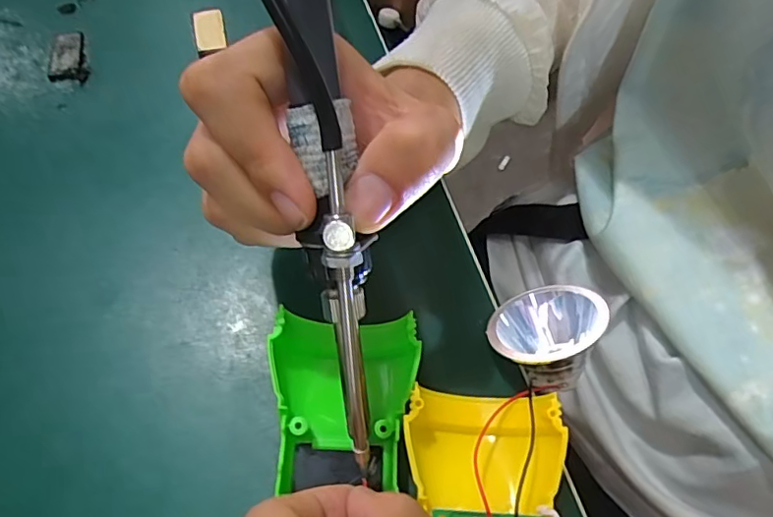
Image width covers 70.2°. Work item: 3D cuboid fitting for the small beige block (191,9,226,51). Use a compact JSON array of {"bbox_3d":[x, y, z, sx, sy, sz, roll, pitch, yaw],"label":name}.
[{"bbox_3d":[-0.094,-0.120,0.293,0.016,0.009,0.029,-13,64,-5],"label":"small beige block"}]

